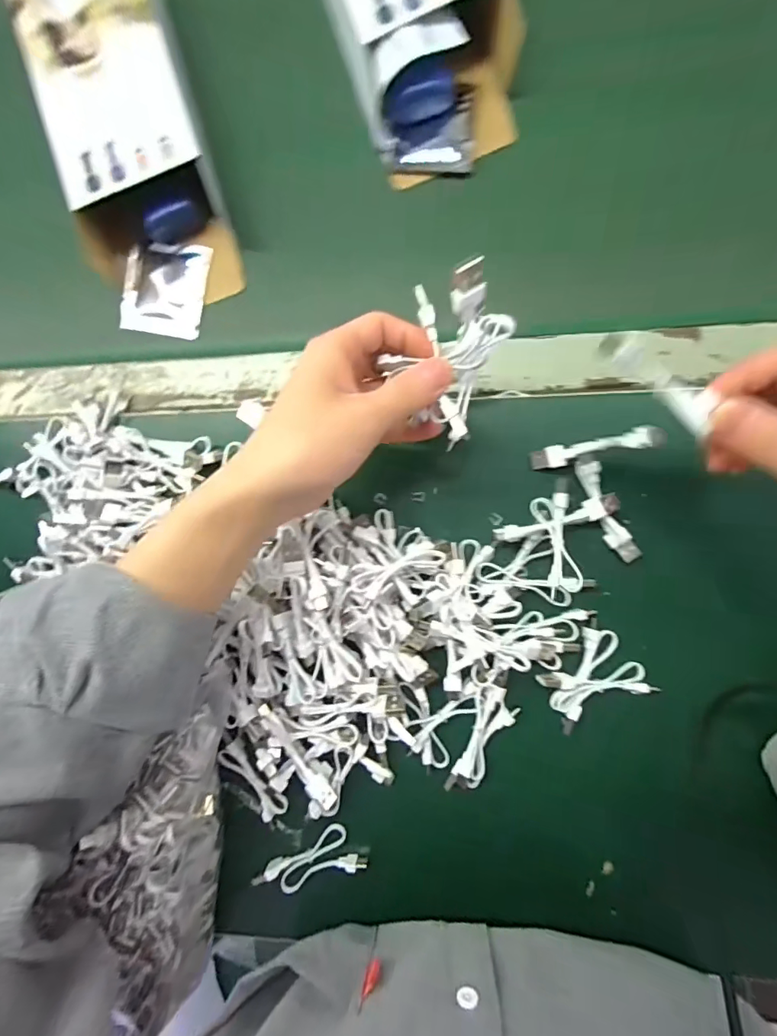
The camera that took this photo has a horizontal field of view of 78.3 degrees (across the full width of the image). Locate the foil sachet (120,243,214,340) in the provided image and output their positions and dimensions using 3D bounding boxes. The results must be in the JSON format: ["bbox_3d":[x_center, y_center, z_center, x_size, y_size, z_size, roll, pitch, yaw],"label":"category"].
[{"bbox_3d":[-0.176,-0.180,0.374,0.065,0.006,0.070,9,88,5],"label":"foil sachet"}]

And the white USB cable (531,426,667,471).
[{"bbox_3d":[0.128,-0.044,0.301,0.013,0.083,0.014,-2,86,-37],"label":"white USB cable"}]

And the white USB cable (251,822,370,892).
[{"bbox_3d":[-0.058,0.251,0.347,0.078,0.012,0.034,-23,87,2],"label":"white USB cable"}]

